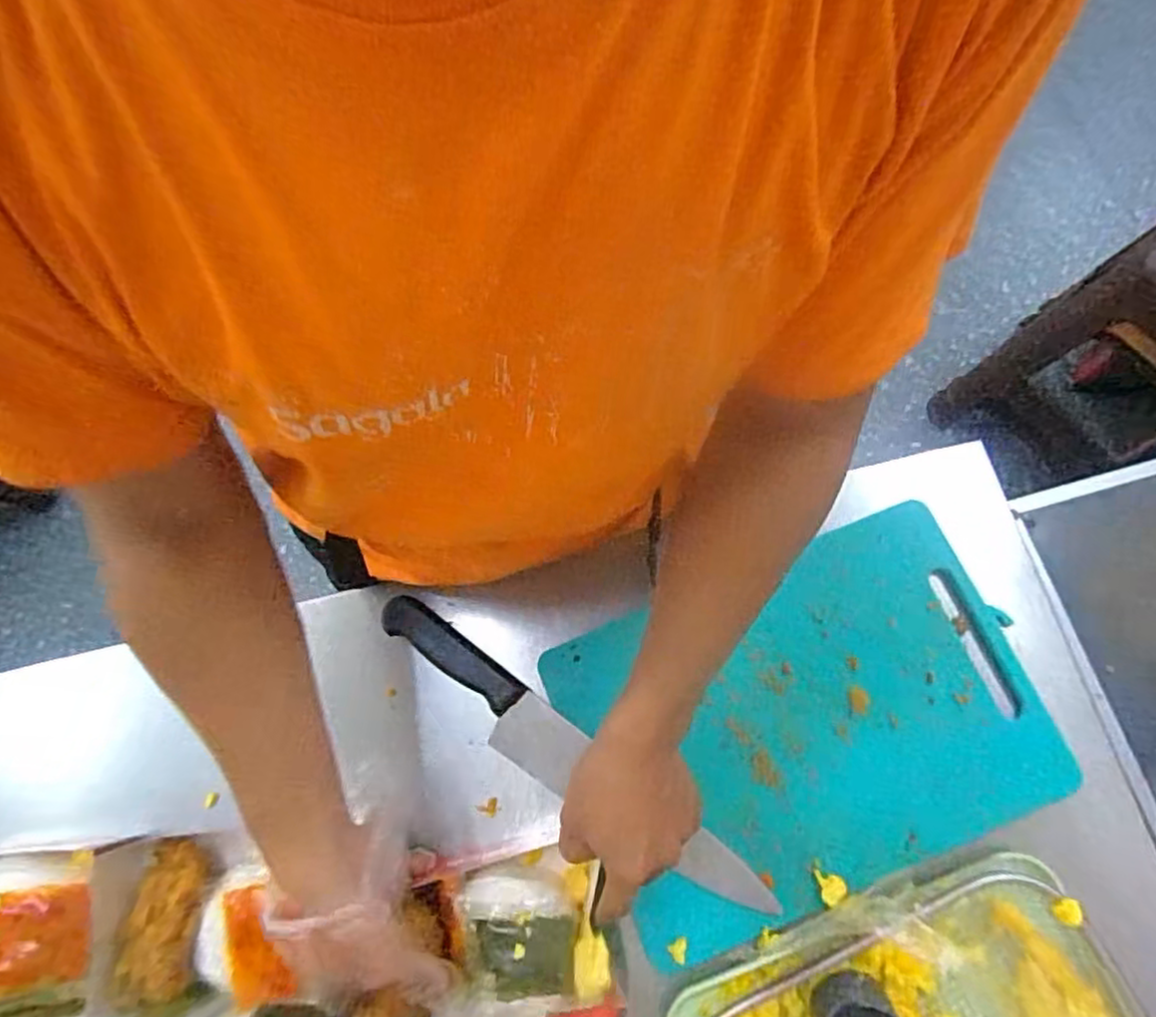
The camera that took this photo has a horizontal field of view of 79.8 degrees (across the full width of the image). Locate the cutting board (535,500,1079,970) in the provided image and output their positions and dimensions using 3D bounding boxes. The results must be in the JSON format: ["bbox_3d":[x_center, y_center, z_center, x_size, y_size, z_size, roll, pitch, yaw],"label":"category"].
[{"bbox_3d":[0.175,0.163,0.541,0.348,0.014,0.244,-23,75,-5],"label":"cutting board"}]

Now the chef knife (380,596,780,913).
[{"bbox_3d":[-0.013,0.194,0.538,0.361,0.022,0.050,36,78,11],"label":"chef knife"}]

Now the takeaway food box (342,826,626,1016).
[{"bbox_3d":[-0.068,0.289,0.444,0.167,0.153,0.100,-13,74,-2],"label":"takeaway food box"}]

